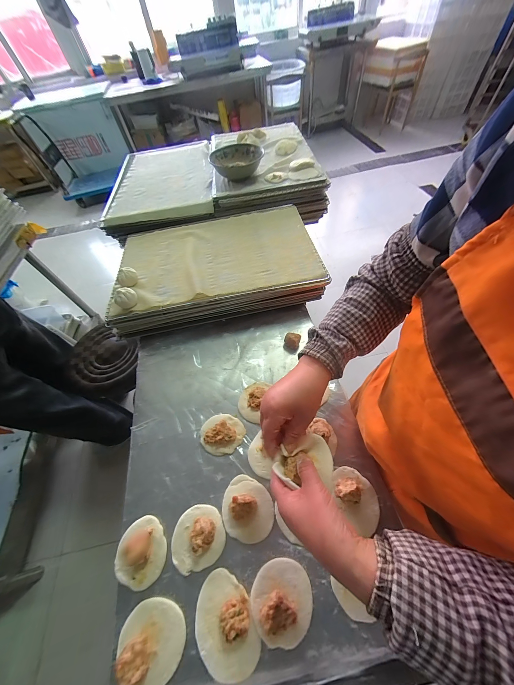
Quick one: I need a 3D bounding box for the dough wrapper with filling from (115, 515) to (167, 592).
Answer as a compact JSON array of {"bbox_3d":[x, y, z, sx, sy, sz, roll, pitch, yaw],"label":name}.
[{"bbox_3d":[-0.196,0.358,0.394,0.083,0.019,0.084,-3,57,5],"label":"dough wrapper with filling"}]

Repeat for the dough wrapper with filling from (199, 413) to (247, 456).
[{"bbox_3d":[-0.076,0.188,0.481,0.089,0.032,0.081,-3,57,5],"label":"dough wrapper with filling"}]

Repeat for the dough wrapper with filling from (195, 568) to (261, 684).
[{"bbox_3d":[-0.048,0.411,0.331,0.087,0.024,0.113,-24,58,-9],"label":"dough wrapper with filling"}]

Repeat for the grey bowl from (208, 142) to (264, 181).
[{"bbox_3d":[-0.072,-0.662,0.838,0.178,0.059,0.172,-3,57,5],"label":"grey bowl"}]

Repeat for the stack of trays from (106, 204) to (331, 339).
[{"bbox_3d":[-0.128,-0.242,0.732,0.583,0.112,0.398,-11,55,-2],"label":"stack of trays"}]

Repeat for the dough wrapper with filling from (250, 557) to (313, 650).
[{"bbox_3d":[0.038,0.384,0.339,0.087,0.027,0.089,-12,57,-1],"label":"dough wrapper with filling"}]

